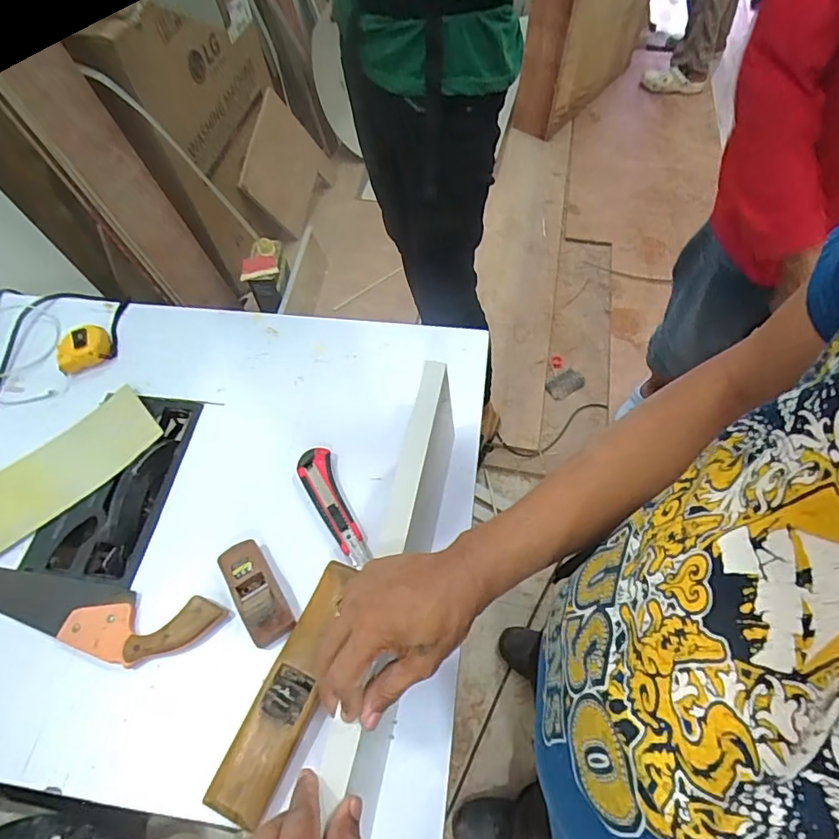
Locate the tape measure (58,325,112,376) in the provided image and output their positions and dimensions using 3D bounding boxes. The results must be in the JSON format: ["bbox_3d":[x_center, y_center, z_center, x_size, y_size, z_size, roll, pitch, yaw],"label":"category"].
[{"bbox_3d":[-0.474,-0.100,0.740,0.072,0.038,0.055,-26,61,-12],"label":"tape measure"}]

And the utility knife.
[{"bbox_3d":[-0.101,0.100,0.616,0.041,0.019,0.151,-27,62,-12],"label":"utility knife"}]

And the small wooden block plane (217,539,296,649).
[{"bbox_3d":[-0.177,0.181,0.560,0.049,0.038,0.110,-31,62,-14],"label":"small wooden block plane"}]

